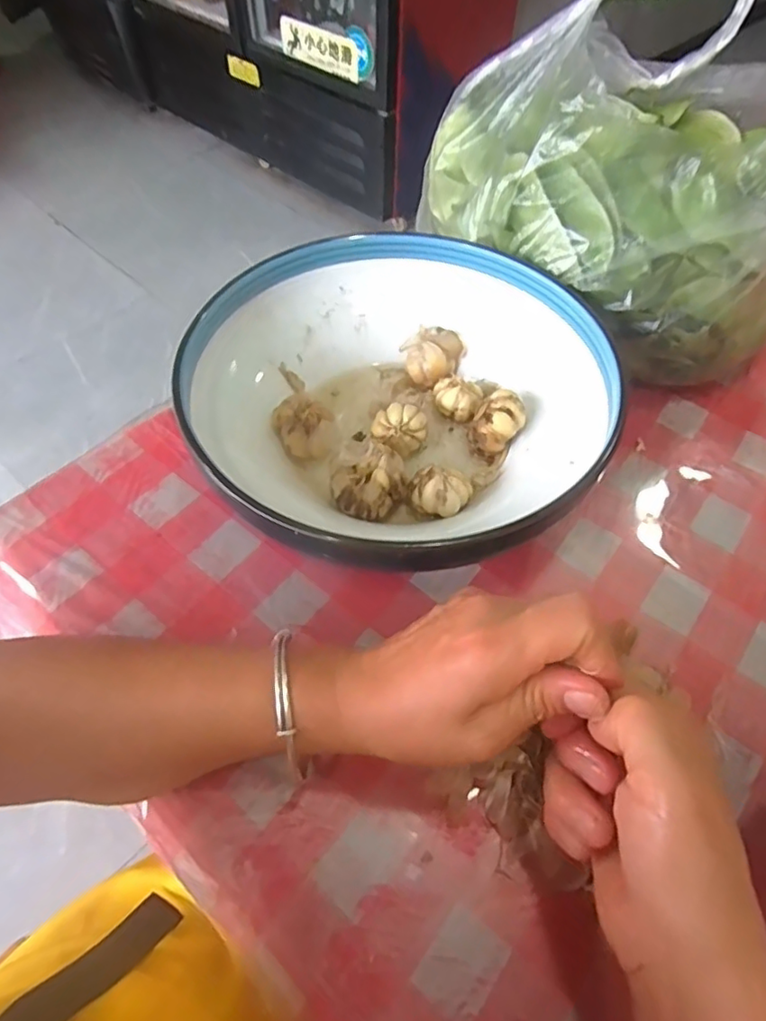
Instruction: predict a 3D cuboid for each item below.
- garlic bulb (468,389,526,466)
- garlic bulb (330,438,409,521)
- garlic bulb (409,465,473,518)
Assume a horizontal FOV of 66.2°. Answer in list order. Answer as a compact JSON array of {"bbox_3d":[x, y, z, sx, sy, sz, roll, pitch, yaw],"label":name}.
[{"bbox_3d":[0.075,-0.055,0.389,0.031,0.039,0.032,1,55,-1],"label":"garlic bulb"},{"bbox_3d":[-0.009,-0.018,0.364,0.043,0.039,0.044,1,55,-1],"label":"garlic bulb"},{"bbox_3d":[0.034,-0.009,0.364,0.035,0.029,0.025,22,57,14],"label":"garlic bulb"}]

